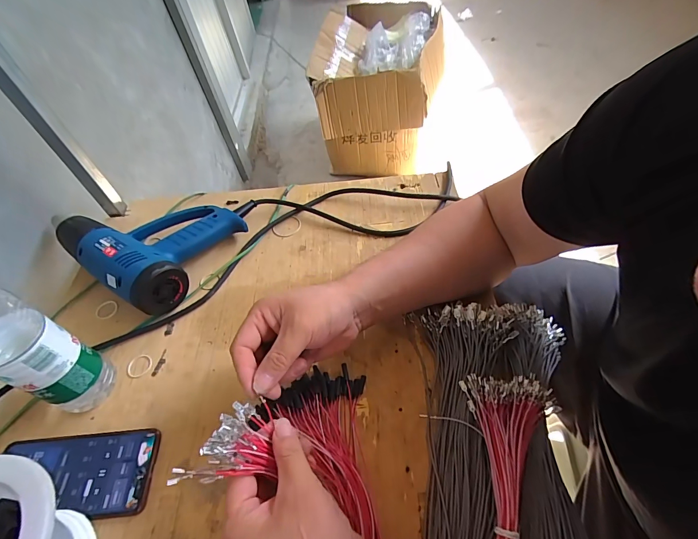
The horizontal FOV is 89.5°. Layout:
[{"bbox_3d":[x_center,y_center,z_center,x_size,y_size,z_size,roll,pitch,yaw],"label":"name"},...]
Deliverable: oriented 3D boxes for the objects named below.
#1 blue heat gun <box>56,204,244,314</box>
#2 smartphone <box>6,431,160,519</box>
[{"bbox_3d":[-0.285,-0.051,0.521,0.206,0.075,0.182,28,60,24],"label":"blue heat gun"},{"bbox_3d":[-0.278,0.210,0.361,0.155,0.011,0.078,-7,53,1],"label":"smartphone"}]

